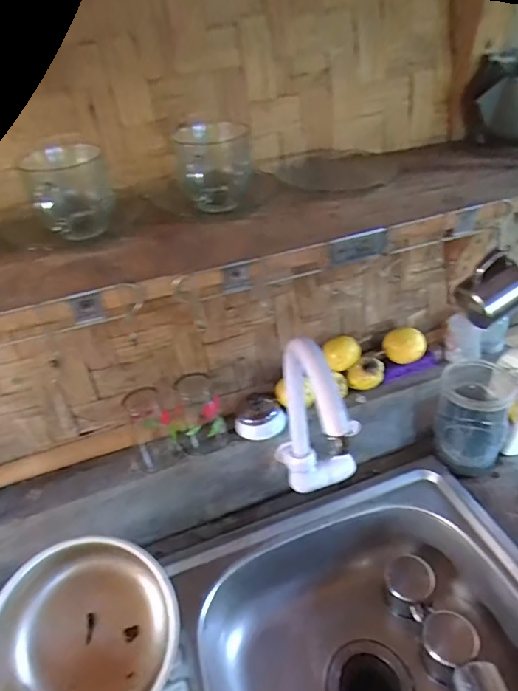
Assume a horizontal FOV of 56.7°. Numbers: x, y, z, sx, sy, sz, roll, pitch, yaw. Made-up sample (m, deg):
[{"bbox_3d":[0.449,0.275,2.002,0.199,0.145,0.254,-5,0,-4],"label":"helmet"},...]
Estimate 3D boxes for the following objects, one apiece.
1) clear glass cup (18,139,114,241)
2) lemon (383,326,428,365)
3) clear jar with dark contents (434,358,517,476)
[{"bbox_3d":[-0.181,-0.146,0.464,0.073,0.079,0.075,-19,38,-16],"label":"clear glass cup"},{"bbox_3d":[0.227,-0.007,0.737,0.061,0.053,0.048,15,41,26],"label":"lemon"},{"bbox_3d":[0.319,0.108,0.709,0.101,0.150,0.105,-4,36,3],"label":"clear jar with dark contents"}]

